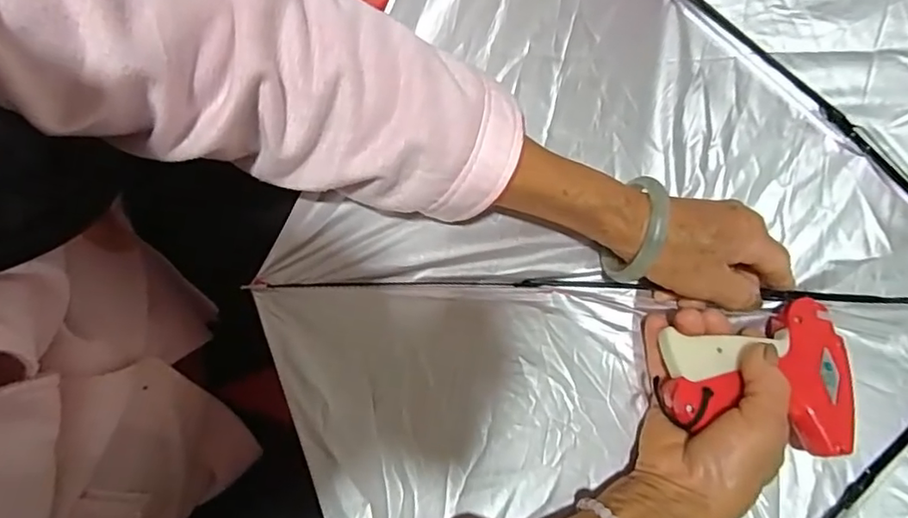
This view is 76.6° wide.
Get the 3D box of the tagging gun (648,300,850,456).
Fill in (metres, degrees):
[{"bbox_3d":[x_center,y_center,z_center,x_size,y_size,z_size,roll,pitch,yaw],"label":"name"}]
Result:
[{"bbox_3d":[0.193,0.066,0.367,0.116,0.037,0.094,10,80,3],"label":"tagging gun"}]

